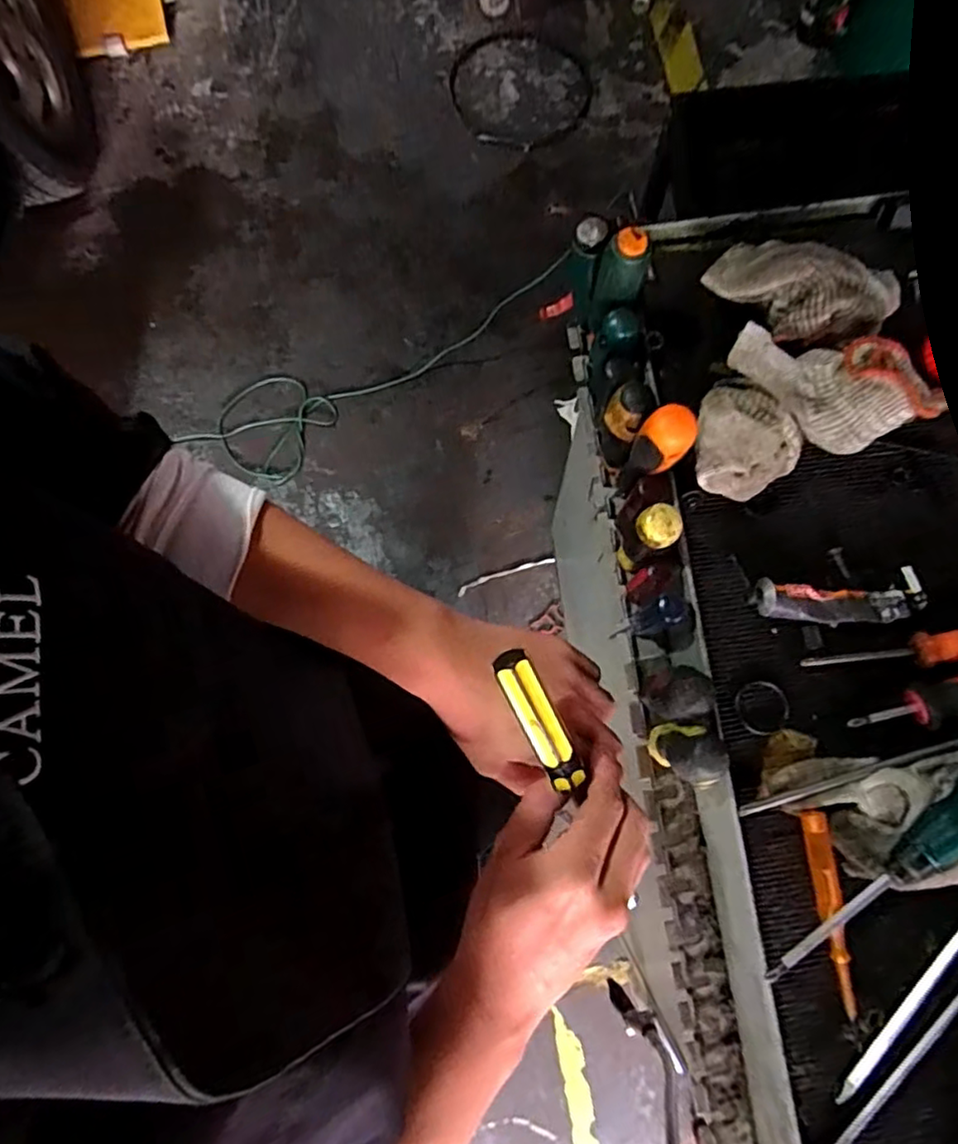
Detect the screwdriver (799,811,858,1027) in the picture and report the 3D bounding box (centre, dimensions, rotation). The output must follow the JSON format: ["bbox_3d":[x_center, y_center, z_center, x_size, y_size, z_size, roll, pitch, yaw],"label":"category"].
[{"bbox_3d":[0.208,0.199,0.377,0.015,0.014,0.112,-8,79,0],"label":"screwdriver"}]

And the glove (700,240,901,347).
[{"bbox_3d":[0.206,-0.181,0.408,0.109,0.050,0.066,30,82,7],"label":"glove"}]

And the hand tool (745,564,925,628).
[{"bbox_3d":[0.231,0.017,0.409,0.111,0.015,0.033,-5,79,1],"label":"hand tool"}]

